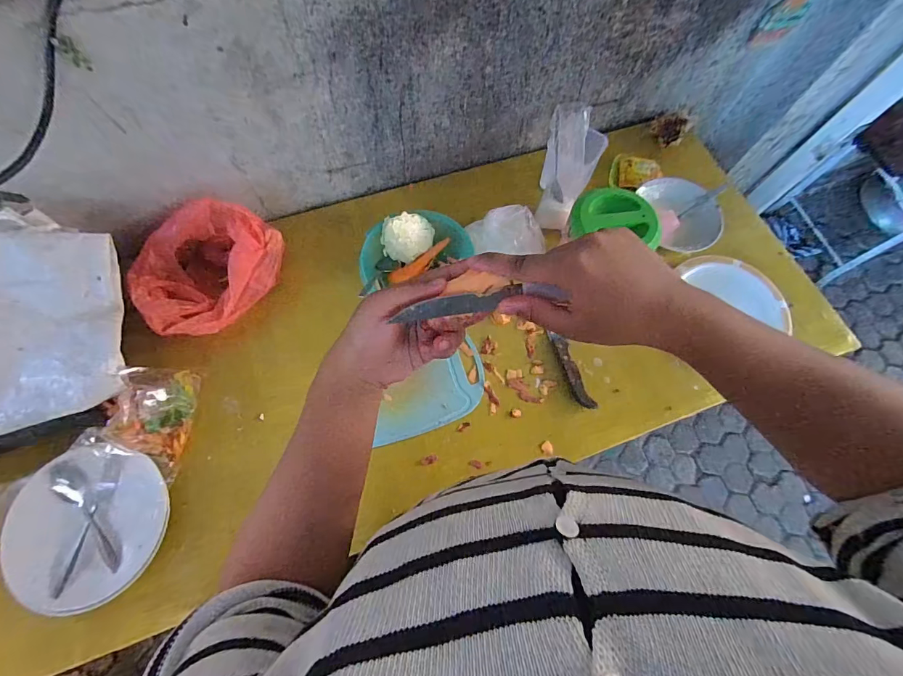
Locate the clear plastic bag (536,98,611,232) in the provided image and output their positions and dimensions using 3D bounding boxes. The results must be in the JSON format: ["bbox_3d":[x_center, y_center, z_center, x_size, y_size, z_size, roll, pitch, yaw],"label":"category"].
[{"bbox_3d":[0.205,-0.310,0.723,0.099,0.158,0.171,23,71,6],"label":"clear plastic bag"}]

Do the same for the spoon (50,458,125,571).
[{"bbox_3d":[-0.491,0.240,0.550,0.037,0.019,0.163,-34,75,-13],"label":"spoon"}]

